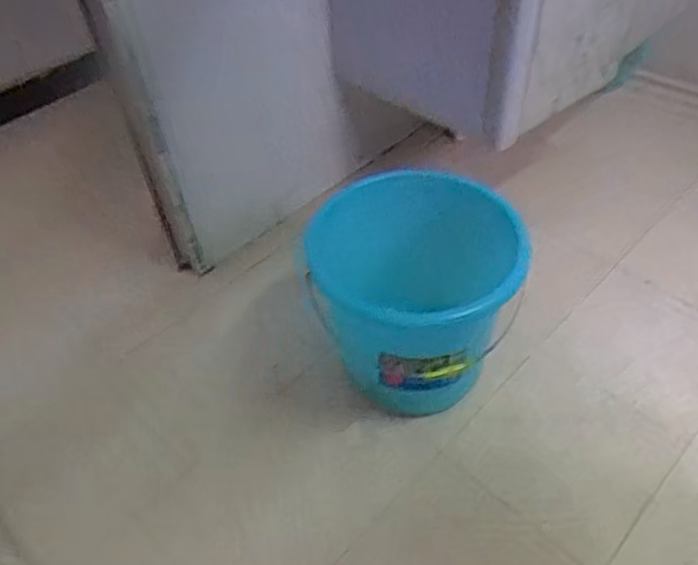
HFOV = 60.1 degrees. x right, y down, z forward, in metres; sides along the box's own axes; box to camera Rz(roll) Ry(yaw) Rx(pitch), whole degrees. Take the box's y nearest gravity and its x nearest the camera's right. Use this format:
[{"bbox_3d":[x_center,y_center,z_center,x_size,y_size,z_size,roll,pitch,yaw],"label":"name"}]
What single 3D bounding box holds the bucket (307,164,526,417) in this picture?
[{"bbox_3d":[0.110,0.025,1.026,0.315,0.291,0.274,-6,47,-2],"label":"bucket"}]

